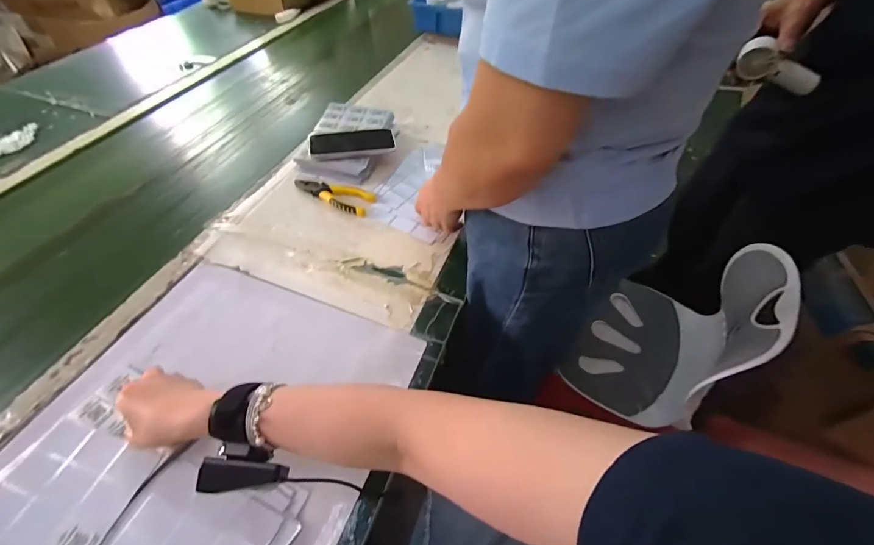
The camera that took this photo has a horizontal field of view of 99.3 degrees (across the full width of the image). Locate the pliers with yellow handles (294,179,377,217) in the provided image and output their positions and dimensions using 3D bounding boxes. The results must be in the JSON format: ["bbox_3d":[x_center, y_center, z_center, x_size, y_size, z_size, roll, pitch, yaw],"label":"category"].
[{"bbox_3d":[-0.190,-0.136,0.667,0.151,0.013,0.063,11,51,8],"label":"pliers with yellow handles"}]

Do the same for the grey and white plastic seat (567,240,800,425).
[{"bbox_3d":[0.440,0.098,0.694,0.236,0.285,0.325,36,59,25],"label":"grey and white plastic seat"}]

